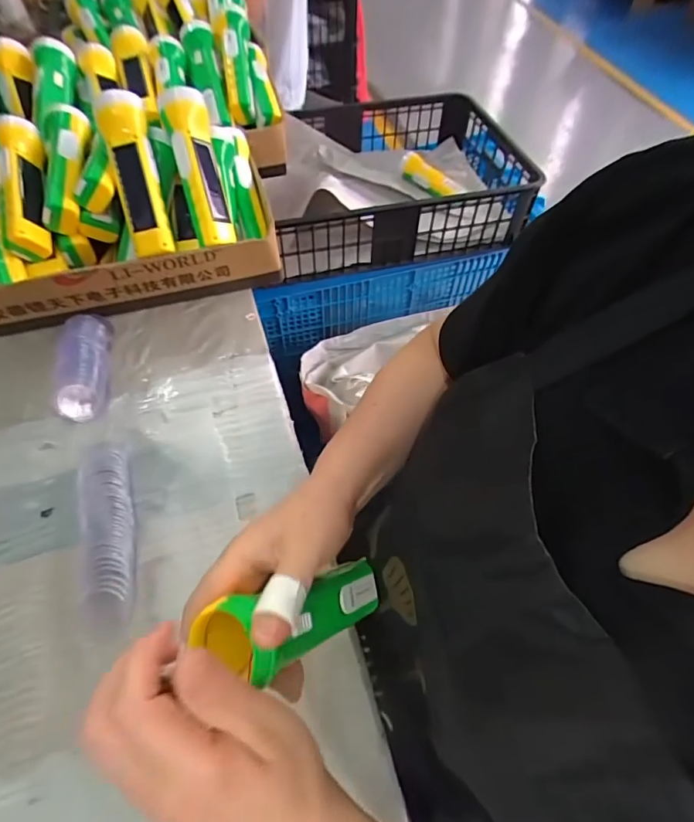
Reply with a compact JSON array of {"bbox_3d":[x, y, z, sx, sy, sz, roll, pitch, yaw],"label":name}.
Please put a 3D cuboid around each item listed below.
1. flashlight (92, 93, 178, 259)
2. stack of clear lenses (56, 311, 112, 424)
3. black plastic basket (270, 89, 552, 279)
[{"bbox_3d":[-0.229,-0.252,0.497,0.051,0.046,0.167,-14,95,-9],"label":"flashlight"},{"bbox_3d":[-0.287,-0.050,0.498,0.046,0.035,0.135,-13,59,-8],"label":"stack of clear lenses"},{"bbox_3d":[0.088,-0.483,0.948,0.507,0.134,0.389,-14,59,-9],"label":"black plastic basket"}]

